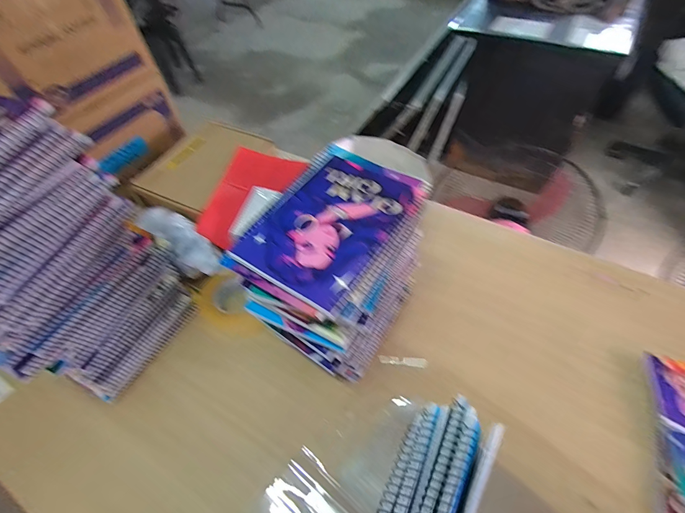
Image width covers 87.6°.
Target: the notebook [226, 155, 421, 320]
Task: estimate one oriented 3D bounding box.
[{"bbox_3d":[-0.013,-0.040,0.414,0.144,0.013,0.195,26,59,22],"label":"notebook"}]

